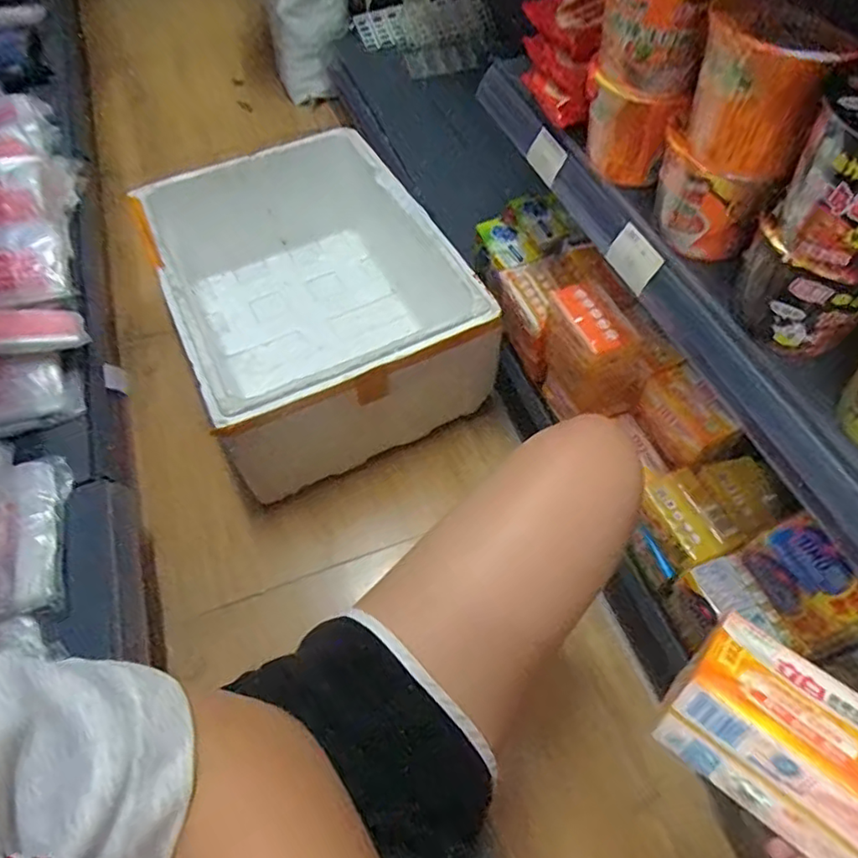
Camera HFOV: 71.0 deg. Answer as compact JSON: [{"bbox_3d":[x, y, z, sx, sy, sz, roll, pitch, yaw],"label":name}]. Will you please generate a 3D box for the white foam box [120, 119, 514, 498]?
[{"bbox_3d":[-0.211,-0.274,1.117,0.479,0.256,0.688,-23,59,-13],"label":"white foam box"}]

